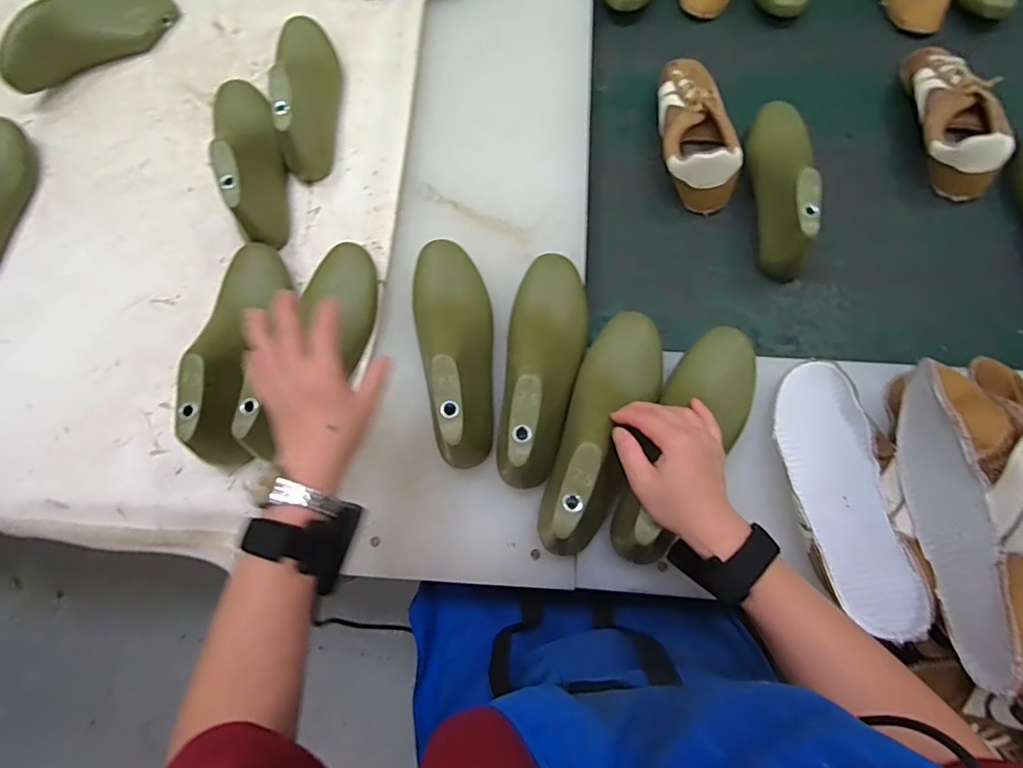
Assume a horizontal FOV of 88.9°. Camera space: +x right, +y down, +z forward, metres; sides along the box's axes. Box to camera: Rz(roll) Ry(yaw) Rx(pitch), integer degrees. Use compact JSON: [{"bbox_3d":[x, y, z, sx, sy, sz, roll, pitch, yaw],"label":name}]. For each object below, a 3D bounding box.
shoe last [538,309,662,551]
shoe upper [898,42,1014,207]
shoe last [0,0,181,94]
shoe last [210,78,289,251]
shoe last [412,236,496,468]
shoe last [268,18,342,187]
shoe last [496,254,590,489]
[{"bbox_3d":[0.090,0.034,0.483,0.079,0.090,0.237,19,74,10],"label":"shoe last"},{"bbox_3d":[0.558,-0.349,0.663,0.088,0.072,0.235,1,71,4],"label":"shoe upper"},{"bbox_3d":[-0.566,-0.474,0.707,0.066,0.082,0.241,31,75,13],"label":"shoe last"},{"bbox_3d":[-0.309,-0.279,0.617,0.071,0.086,0.238,-22,71,-4],"label":"shoe last"},{"bbox_3d":[-0.055,-0.047,0.517,0.078,0.086,0.249,-12,72,0],"label":"shoe last"},{"bbox_3d":[-0.257,-0.377,0.646,0.077,0.084,0.241,-13,72,0],"label":"shoe last"},{"bbox_3d":[0.030,-0.027,0.508,0.082,0.084,0.248,10,73,7],"label":"shoe last"}]

